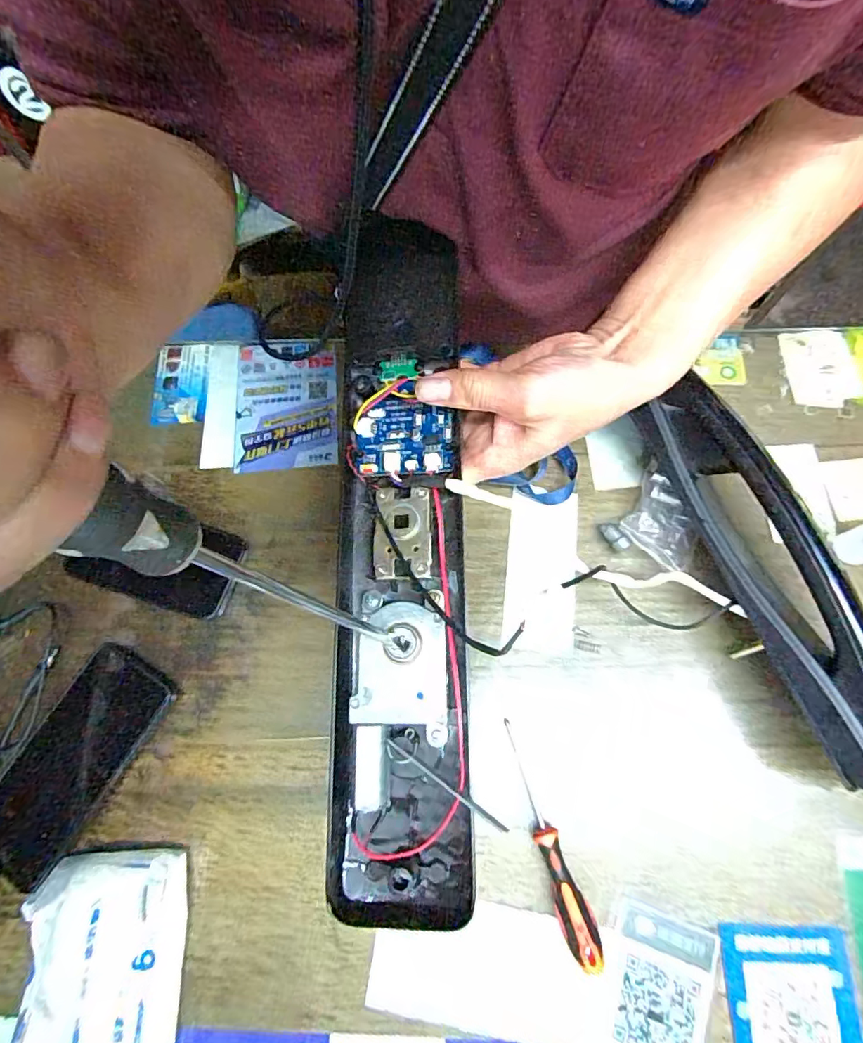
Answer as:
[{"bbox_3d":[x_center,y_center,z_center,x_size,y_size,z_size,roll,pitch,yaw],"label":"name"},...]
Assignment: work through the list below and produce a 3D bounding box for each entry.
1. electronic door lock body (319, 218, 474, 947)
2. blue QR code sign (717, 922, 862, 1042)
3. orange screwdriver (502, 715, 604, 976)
[{"bbox_3d":[-0.020,0.005,0.288,0.068,0.030,0.378,-1,78,2],"label":"electronic door lock body"},{"bbox_3d":[0.238,0.326,0.331,0.082,0.004,0.103,-1,72,3],"label":"blue QR code sign"},{"bbox_3d":[0.079,0.224,0.355,0.020,0.028,0.152,-21,73,-4],"label":"orange screwdriver"}]

